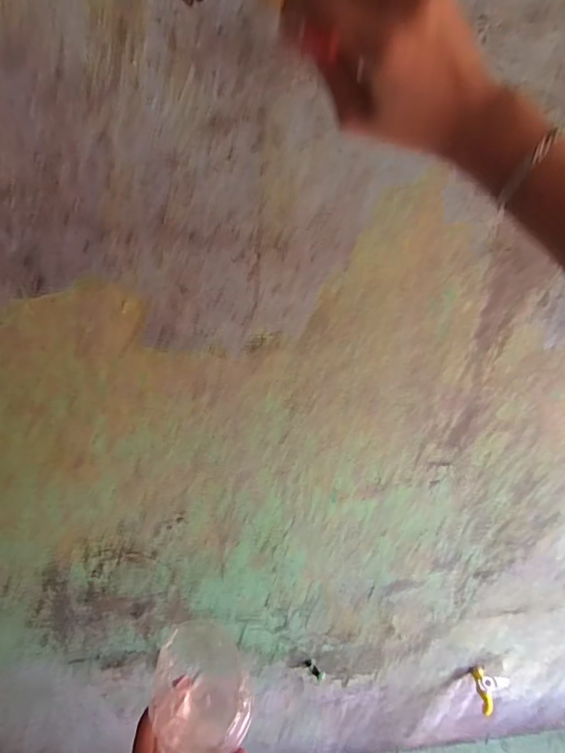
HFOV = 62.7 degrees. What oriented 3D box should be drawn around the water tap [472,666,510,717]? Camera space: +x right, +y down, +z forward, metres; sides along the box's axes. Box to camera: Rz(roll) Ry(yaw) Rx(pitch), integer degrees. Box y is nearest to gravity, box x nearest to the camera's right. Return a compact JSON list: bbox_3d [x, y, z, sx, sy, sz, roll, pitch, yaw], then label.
[{"bbox_3d":[0.459,0.695,1.042,0.057,0.092,0.076,-16,41,-30],"label":"water tap"}]

